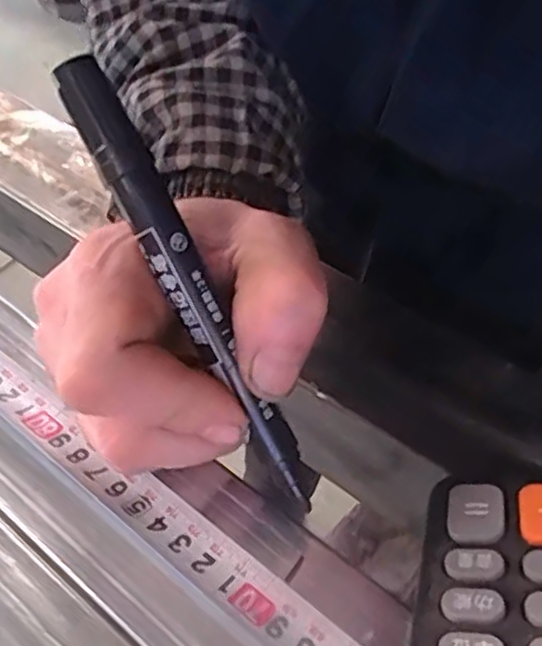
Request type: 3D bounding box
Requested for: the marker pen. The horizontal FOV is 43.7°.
[{"bbox_3d":[-0.021,-0.009,0.188,0.012,0.010,0.136,-32,101,-25],"label":"marker pen"}]

